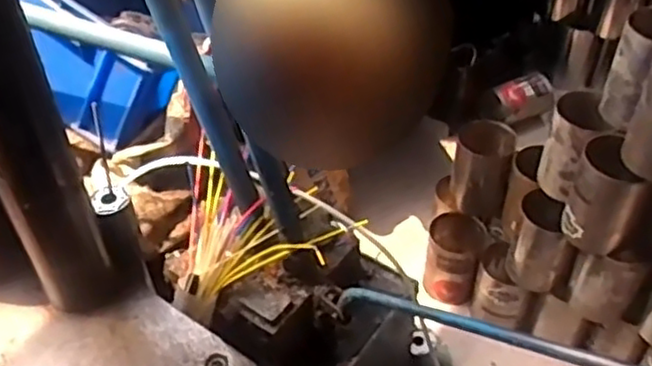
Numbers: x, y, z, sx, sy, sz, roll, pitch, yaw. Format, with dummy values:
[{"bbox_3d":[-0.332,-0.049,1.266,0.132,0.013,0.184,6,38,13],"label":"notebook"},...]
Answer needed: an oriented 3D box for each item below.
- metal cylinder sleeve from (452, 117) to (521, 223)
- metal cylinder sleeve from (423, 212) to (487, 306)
[{"bbox_3d":[0.253,-0.026,1.109,0.087,0.143,0.086,12,45,13],"label":"metal cylinder sleeve"},{"bbox_3d":[0.210,0.127,1.141,0.089,0.113,0.103,10,44,12],"label":"metal cylinder sleeve"}]

